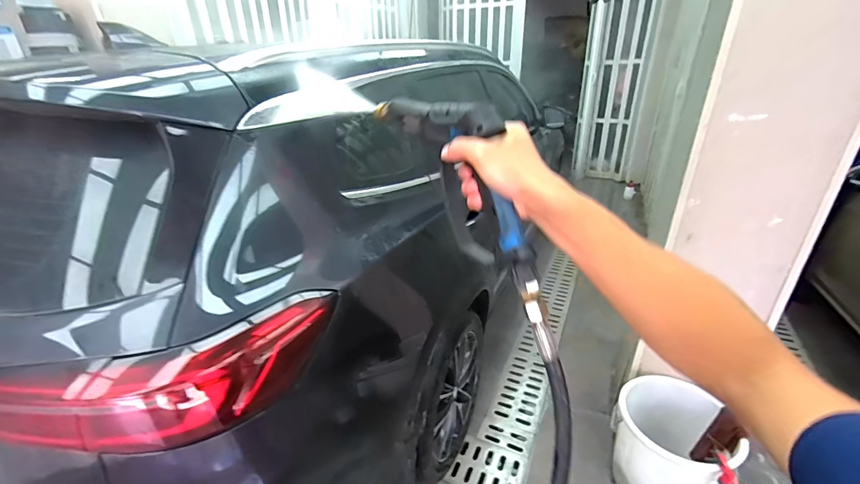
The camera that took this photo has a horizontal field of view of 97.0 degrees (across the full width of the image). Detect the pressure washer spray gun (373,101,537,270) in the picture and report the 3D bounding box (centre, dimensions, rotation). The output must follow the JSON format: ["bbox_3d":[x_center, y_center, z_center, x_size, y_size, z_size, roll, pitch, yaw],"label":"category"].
[{"bbox_3d":[0.025,-0.084,0.473,0.031,0.169,0.284,-16,30,-27],"label":"pressure washer spray gun"}]

